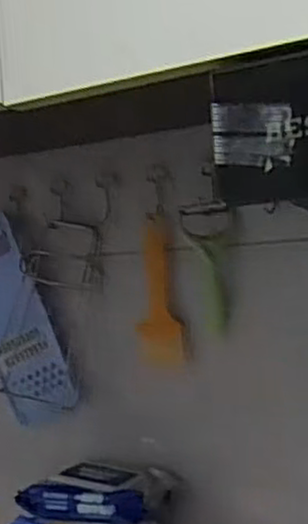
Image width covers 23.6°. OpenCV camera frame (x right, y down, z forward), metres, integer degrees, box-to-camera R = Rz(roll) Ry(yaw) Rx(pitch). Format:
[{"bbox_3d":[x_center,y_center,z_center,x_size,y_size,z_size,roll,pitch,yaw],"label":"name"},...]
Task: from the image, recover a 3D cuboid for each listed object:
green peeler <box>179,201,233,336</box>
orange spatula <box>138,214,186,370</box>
[{"bbox_3d":[0.059,0.006,0.787,0.052,0.138,0.026,-3,0,4],"label":"green peeler"},{"bbox_3d":[0.005,0.037,0.825,0.048,0.162,0.012,-3,0,5],"label":"orange spatula"}]

